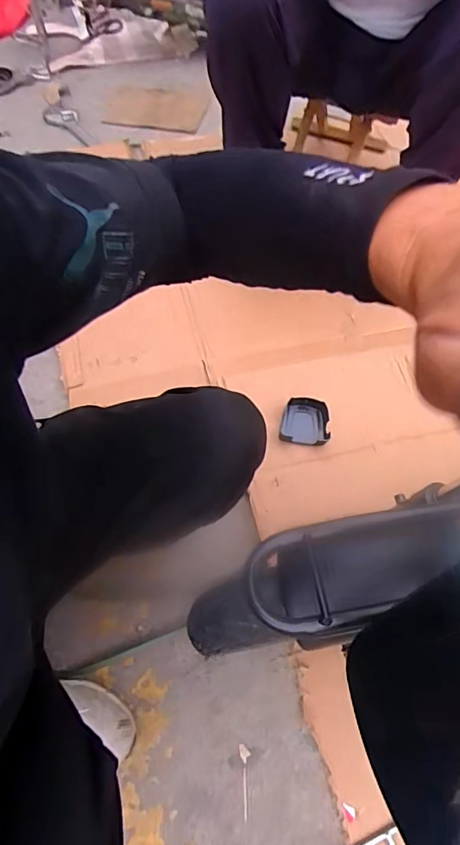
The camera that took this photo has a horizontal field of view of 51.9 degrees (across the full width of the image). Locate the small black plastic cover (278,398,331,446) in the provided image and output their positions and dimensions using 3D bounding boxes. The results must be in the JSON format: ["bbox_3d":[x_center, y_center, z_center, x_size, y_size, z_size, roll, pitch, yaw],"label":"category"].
[{"bbox_3d":[0.138,0.002,0.879,0.091,0.049,0.079,2,63,2],"label":"small black plastic cover"}]

